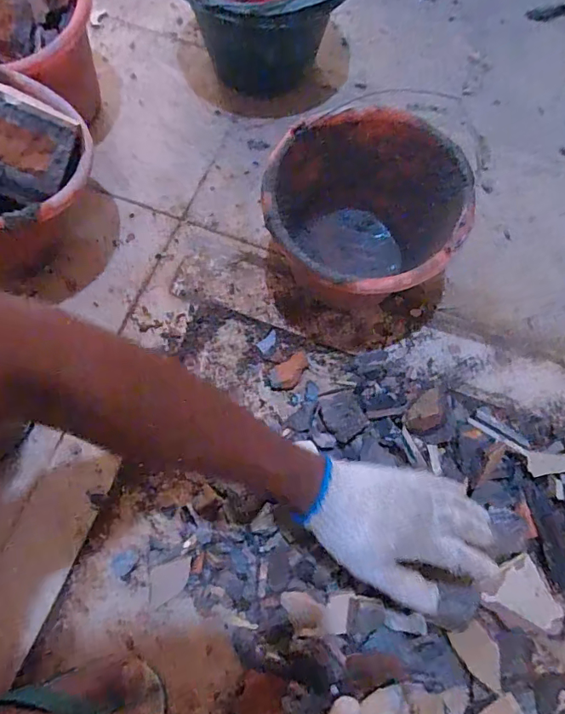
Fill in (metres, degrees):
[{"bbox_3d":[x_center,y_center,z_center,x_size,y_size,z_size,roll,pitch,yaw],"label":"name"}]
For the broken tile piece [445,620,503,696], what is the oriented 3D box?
[{"bbox_3d":[0.208,0.313,0.497,0.041,0.006,0.060,-23,49,-9],"label":"broken tile piece"}]

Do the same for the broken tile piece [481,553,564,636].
[{"bbox_3d":[0.273,0.275,0.537,0.071,0.020,0.082,-39,77,-14],"label":"broken tile piece"}]

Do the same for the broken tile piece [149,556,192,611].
[{"bbox_3d":[-0.127,0.255,0.539,0.054,0.015,0.042,-16,72,-8],"label":"broken tile piece"}]

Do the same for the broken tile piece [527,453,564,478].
[{"bbox_3d":[0.331,0.131,0.578,0.077,0.007,0.026,2,70,-18],"label":"broken tile piece"}]

